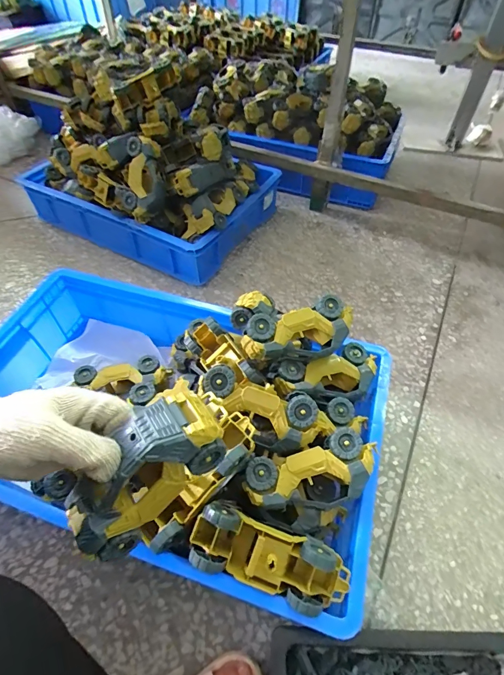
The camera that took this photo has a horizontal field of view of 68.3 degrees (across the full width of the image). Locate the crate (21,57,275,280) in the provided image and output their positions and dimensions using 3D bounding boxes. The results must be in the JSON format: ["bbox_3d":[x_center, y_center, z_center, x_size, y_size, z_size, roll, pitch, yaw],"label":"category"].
[{"bbox_3d":[-0.269,-0.443,0.940,0.574,0.302,0.369,25,56,19],"label":"crate"}]

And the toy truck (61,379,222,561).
[{"bbox_3d":[-0.091,0.115,0.322,0.059,0.067,0.161,39,89,29],"label":"toy truck"}]

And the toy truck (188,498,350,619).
[{"bbox_3d":[0.019,0.238,0.401,0.175,0.063,0.067,21,55,1],"label":"toy truck"}]

